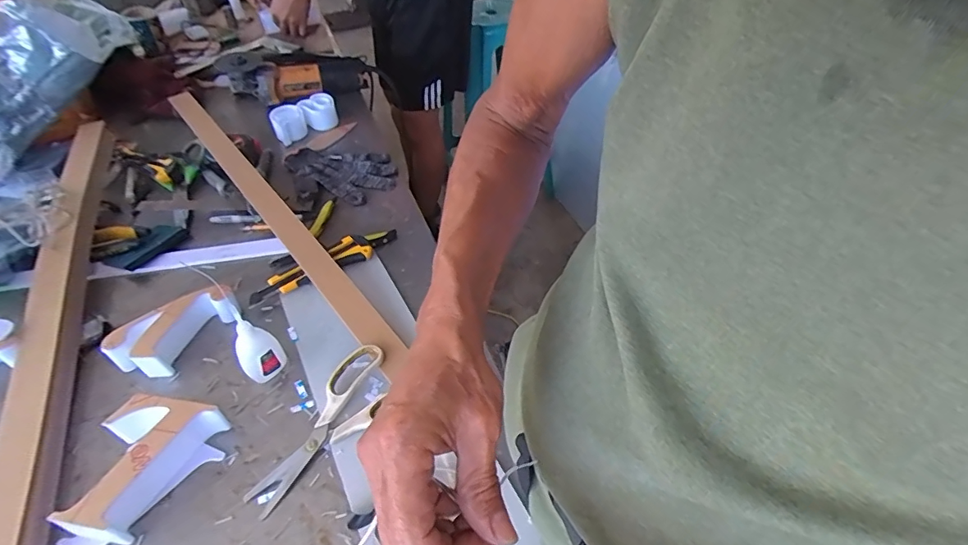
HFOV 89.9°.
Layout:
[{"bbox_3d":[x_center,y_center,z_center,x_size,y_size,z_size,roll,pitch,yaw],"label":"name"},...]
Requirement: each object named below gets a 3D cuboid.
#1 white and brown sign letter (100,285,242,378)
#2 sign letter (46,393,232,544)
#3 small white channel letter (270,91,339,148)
[{"bbox_3d":[-0.361,0.070,0.575,0.065,0.047,0.136,33,55,29],"label":"white and brown sign letter"},{"bbox_3d":[-0.330,0.180,0.460,0.094,0.049,0.149,25,52,24],"label":"sign letter"},{"bbox_3d":[-0.344,-0.300,0.935,0.124,0.046,0.065,-32,54,-28],"label":"small white channel letter"}]

